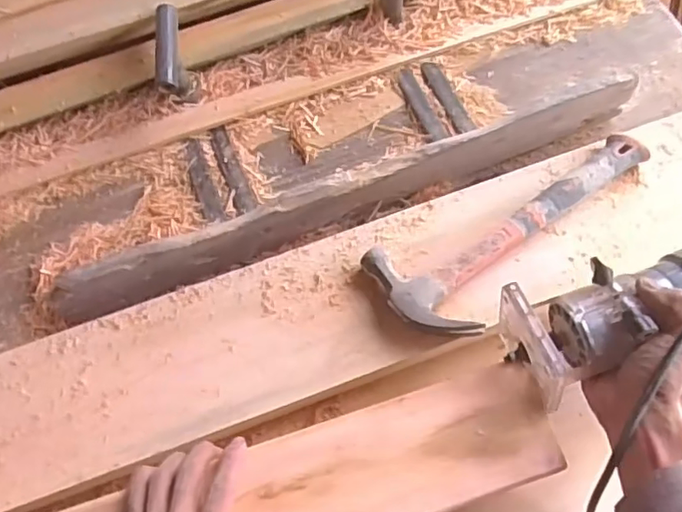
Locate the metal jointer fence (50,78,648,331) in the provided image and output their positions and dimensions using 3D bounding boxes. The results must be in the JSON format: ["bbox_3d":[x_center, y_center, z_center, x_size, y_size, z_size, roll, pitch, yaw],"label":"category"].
[{"bbox_3d":[0.016,-0.065,0.649,0.654,0.101,0.017,-20,67,-8],"label":"metal jointer fence"}]

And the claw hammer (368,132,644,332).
[{"bbox_3d":[0.191,-0.017,0.601,0.325,0.033,0.121,-24,67,-9],"label":"claw hammer"}]

